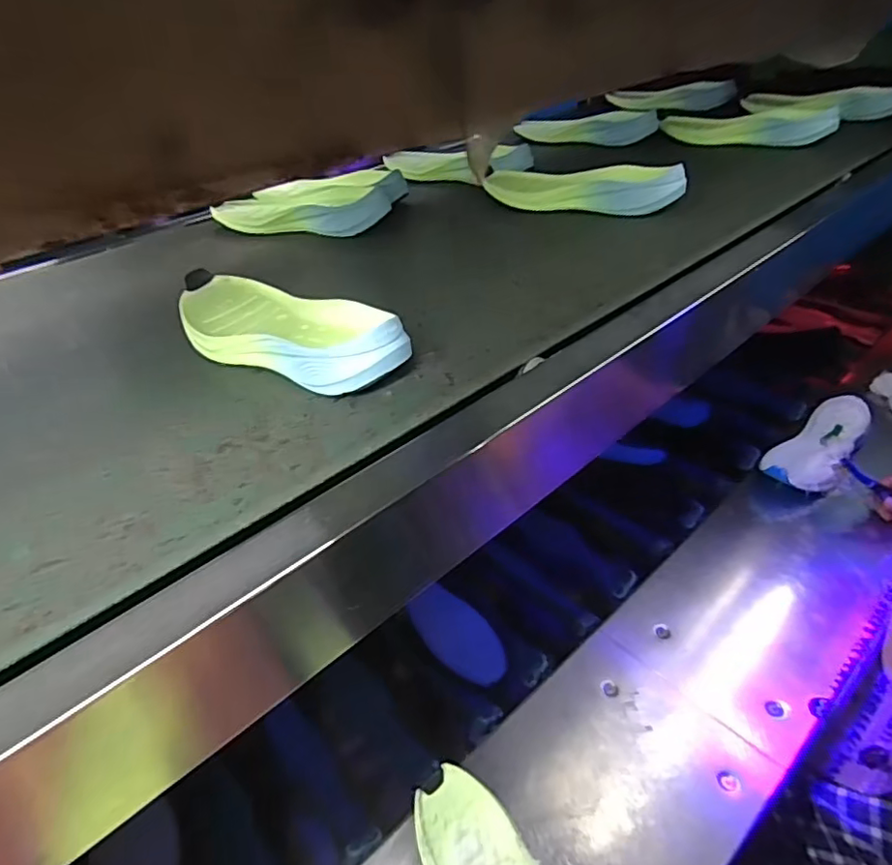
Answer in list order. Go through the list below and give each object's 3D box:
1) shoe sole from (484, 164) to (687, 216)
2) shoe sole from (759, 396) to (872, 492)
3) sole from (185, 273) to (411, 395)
[{"bbox_3d":[0.176,-0.338,0.801,0.288,0.045,0.082,17,44,29],"label":"shoe sole"},{"bbox_3d":[0.616,0.010,0.959,0.117,0.033,0.276,-3,26,47],"label":"shoe sole"},{"bbox_3d":[-0.154,-0.095,0.533,0.286,0.045,0.107,20,45,31],"label":"sole"}]

